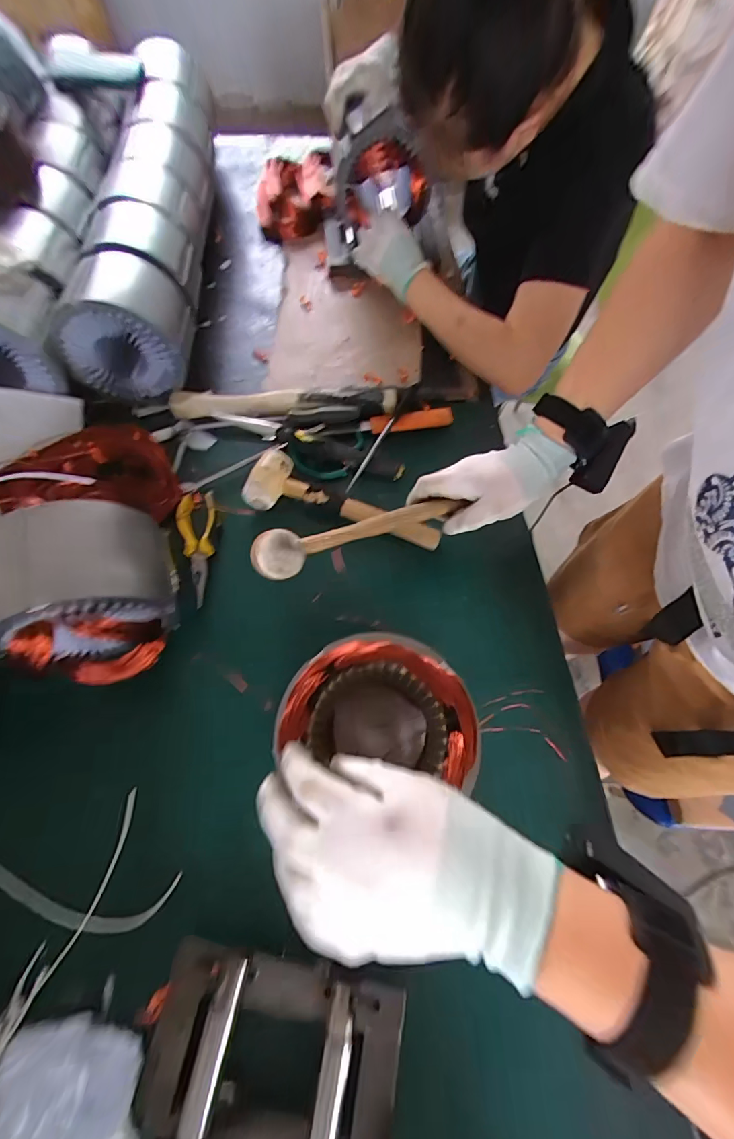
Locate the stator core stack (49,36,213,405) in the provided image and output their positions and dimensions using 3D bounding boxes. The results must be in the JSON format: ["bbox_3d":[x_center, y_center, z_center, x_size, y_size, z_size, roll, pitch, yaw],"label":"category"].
[{"bbox_3d":[-0.357,-0.551,0.689,0.155,0.135,0.581,-2,68,-3],"label":"stator core stack"}]

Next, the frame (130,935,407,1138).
[{"bbox_3d":[-0.075,0.397,0.336,0.198,0.048,0.138,9,67,1],"label":"frame"}]

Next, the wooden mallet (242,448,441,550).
[{"bbox_3d":[-0.033,-0.095,0.550,0.242,0.045,0.081,16,68,4],"label":"wooden mallet"}]

